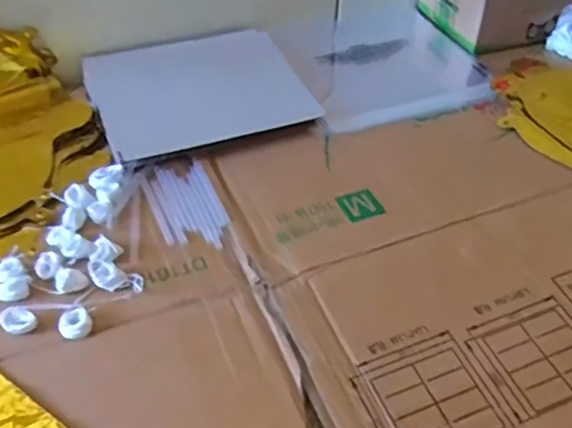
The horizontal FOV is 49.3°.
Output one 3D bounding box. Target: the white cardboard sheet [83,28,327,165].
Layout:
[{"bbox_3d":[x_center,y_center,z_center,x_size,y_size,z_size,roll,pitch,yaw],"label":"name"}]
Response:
[{"bbox_3d":[-0.088,-0.126,0.614,0.194,0.012,0.164,-14,49,-15],"label":"white cardboard sheet"}]

